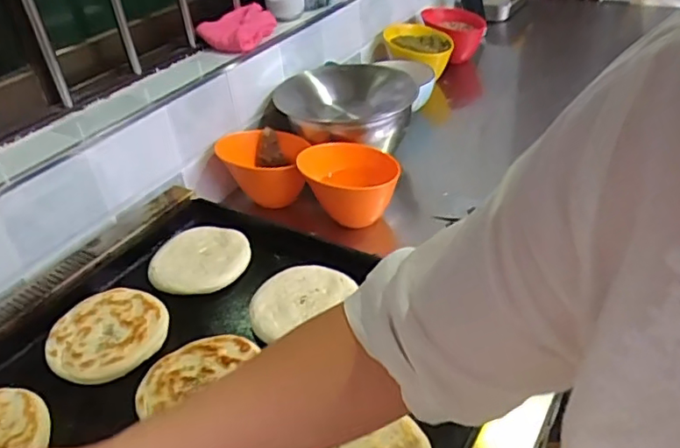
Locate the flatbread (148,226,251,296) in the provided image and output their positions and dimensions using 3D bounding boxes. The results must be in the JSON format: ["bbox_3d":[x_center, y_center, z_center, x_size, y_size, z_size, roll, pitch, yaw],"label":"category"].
[{"bbox_3d":[-0.178,0.044,0.732,0.120,0.018,0.120,-4,36,3],"label":"flatbread"}]

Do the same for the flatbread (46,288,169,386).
[{"bbox_3d":[-0.257,0.120,0.633,0.123,0.021,0.123,-21,38,-19],"label":"flatbread"}]

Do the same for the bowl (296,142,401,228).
[{"bbox_3d":[0.015,-0.066,0.958,0.150,0.114,0.165,-4,36,3],"label":"bowl"}]

